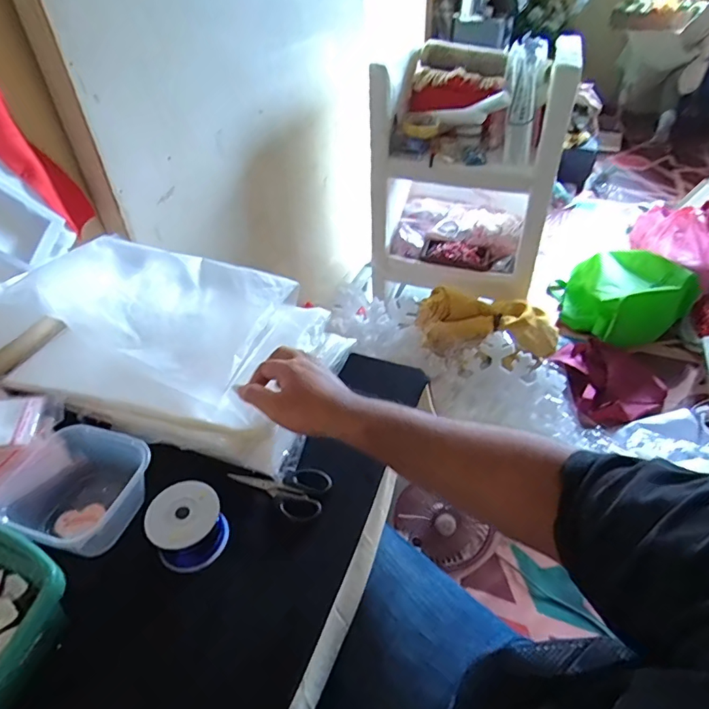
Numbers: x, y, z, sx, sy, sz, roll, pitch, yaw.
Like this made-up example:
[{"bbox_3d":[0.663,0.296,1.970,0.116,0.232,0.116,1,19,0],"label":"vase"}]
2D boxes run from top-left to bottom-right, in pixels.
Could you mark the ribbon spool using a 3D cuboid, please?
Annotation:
[{"bbox_3d":[-0.160,0.165,0.465,0.065,0.050,0.063,-1,41,0],"label":"ribbon spool"}]

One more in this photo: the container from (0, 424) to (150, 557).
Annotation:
[{"bbox_3d":[-0.285,0.139,0.488,0.121,0.071,0.114,12,43,15],"label":"container"}]

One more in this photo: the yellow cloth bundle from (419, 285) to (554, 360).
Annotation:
[{"bbox_3d":[0.343,-0.085,1.270,0.343,0.103,0.157,2,41,3],"label":"yellow cloth bundle"}]

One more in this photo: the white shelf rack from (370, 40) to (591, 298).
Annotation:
[{"bbox_3d":[0.296,-0.524,1.412,0.474,0.609,0.412,5,42,7],"label":"white shelf rack"}]

